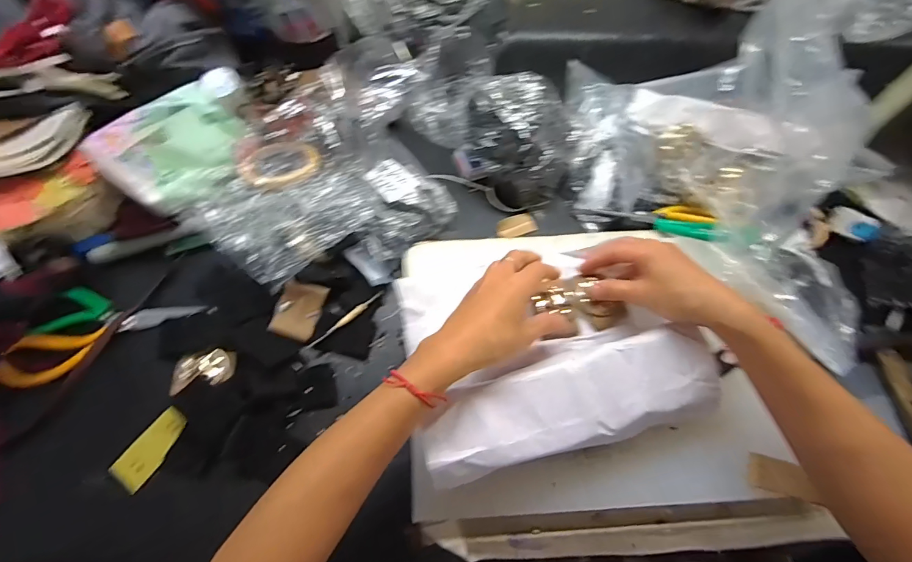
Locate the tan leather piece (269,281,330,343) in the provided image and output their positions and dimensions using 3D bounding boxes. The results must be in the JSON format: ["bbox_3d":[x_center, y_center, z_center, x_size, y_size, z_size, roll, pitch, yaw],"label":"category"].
[{"bbox_3d":[-0.168,0.032,0.437,0.043,0.017,0.058,21,63,-17],"label":"tan leather piece"}]

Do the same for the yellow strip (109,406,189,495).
[{"bbox_3d":[-0.288,0.156,0.387,0.038,0.010,0.072,32,70,17],"label":"yellow strip"}]

